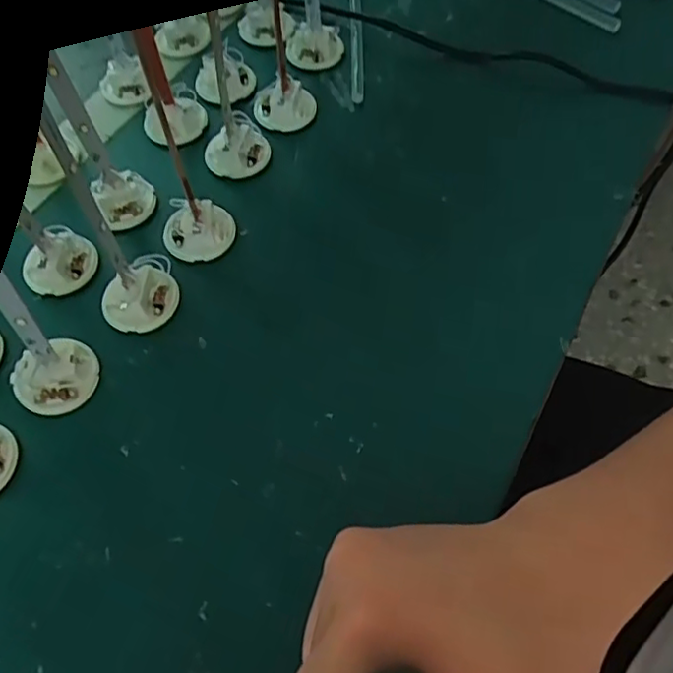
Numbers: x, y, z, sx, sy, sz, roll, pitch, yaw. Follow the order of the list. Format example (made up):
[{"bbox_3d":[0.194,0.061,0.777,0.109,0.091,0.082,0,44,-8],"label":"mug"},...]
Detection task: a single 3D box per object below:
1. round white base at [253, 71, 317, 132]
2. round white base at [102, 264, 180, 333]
[{"bbox_3d":[-0.033,-0.148,0.388,0.037,0.021,0.037,-2,59,3],"label":"round white base"},{"bbox_3d":[-0.100,-0.021,0.318,0.037,0.020,0.031,-34,63,-16],"label":"round white base"}]

